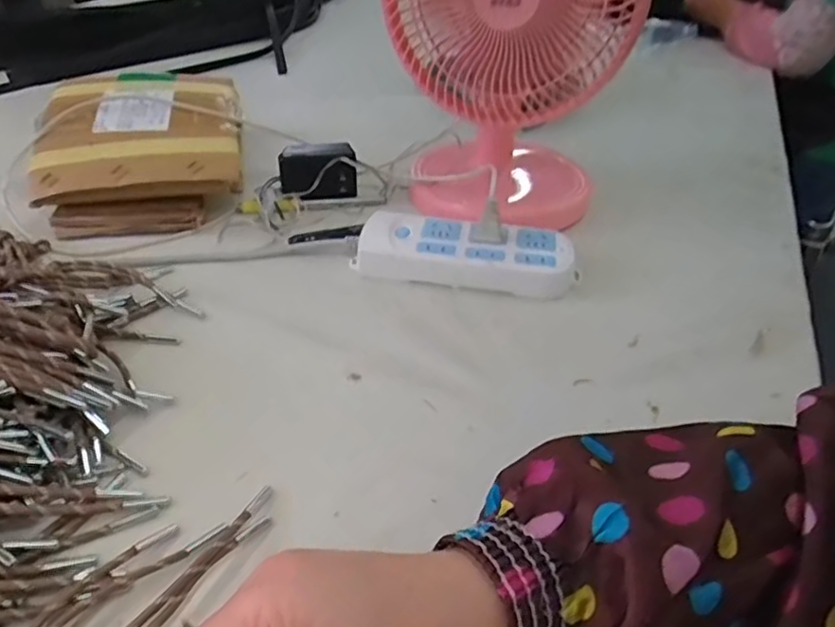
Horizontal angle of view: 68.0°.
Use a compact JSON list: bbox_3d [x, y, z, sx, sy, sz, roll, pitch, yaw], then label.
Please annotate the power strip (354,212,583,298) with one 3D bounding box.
[{"bbox_3d":[0.044,-0.054,0.548,0.192,0.034,0.077,7,39,3],"label":"power strip"}]

